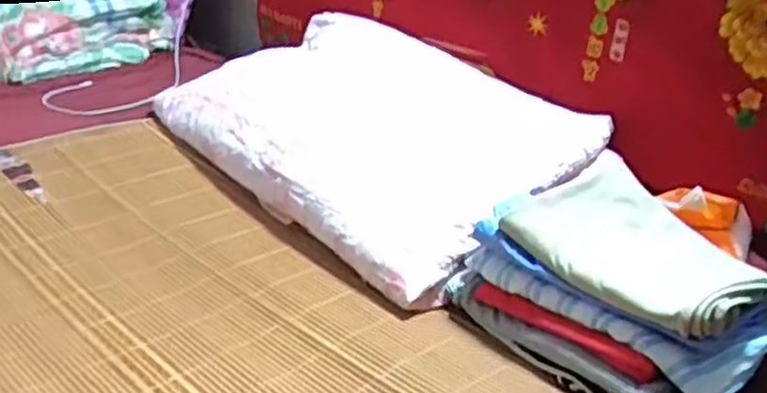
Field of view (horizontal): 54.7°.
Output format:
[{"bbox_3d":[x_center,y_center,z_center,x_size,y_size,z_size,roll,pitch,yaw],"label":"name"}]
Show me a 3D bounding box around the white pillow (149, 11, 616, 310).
[{"bbox_3d":[-0.017,-0.117,1.196,0.473,0.120,0.700,-31,46,-28],"label":"white pillow"}]

